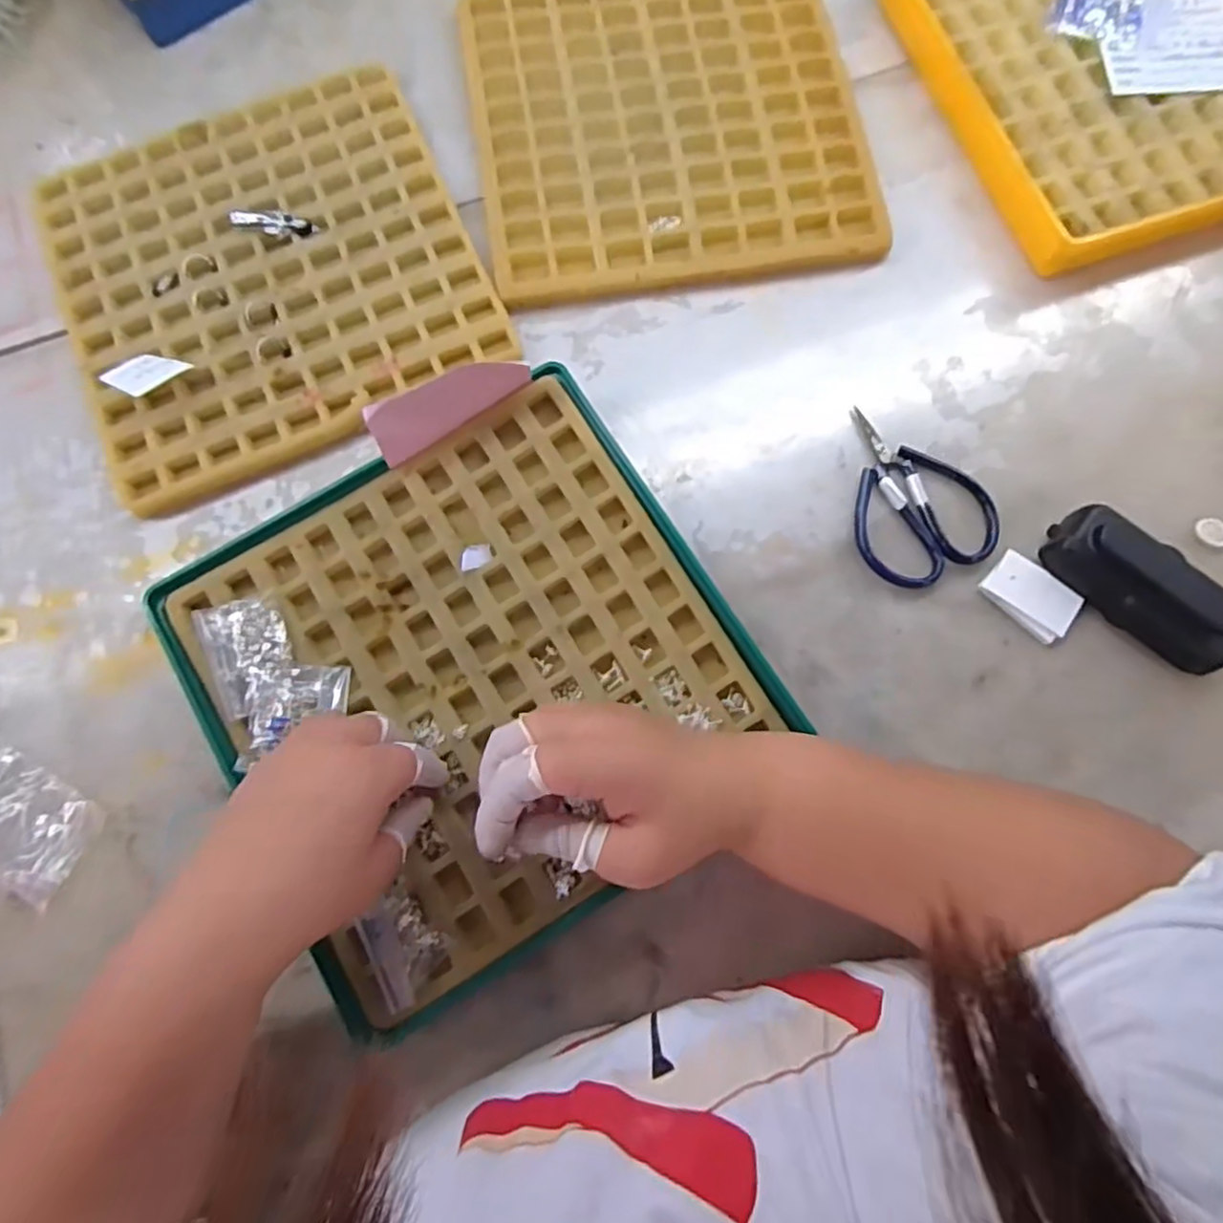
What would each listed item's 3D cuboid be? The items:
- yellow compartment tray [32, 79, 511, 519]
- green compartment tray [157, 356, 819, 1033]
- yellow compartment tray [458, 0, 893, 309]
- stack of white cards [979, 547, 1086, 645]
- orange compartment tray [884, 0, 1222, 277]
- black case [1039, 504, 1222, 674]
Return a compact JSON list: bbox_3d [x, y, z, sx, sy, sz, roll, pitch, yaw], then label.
[{"bbox_3d":[-0.227,-0.225,0.460,0.258,0.027,0.262,-23,77,-4],"label":"yellow compartment tray"},{"bbox_3d":[-0.074,0.031,0.384,0.266,0.027,0.269,-33,78,-6],"label":"green compartment tray"},{"bbox_3d":[0.036,-0.346,0.490,0.257,0.015,0.267,-8,77,-1],"label":"yellow compartment tray"},{"bbox_3d":[0.245,-0.009,0.406,0.051,0.004,0.034,40,81,9],"label":"stack of white cards"},{"bbox_3d":[0.369,-0.400,0.490,0.292,0.029,0.295,-19,77,-3],"label":"orange compartment tray"},{"bbox_3d":[0.304,-0.015,0.397,0.108,0.034,0.049,43,81,10],"label":"black case"}]

